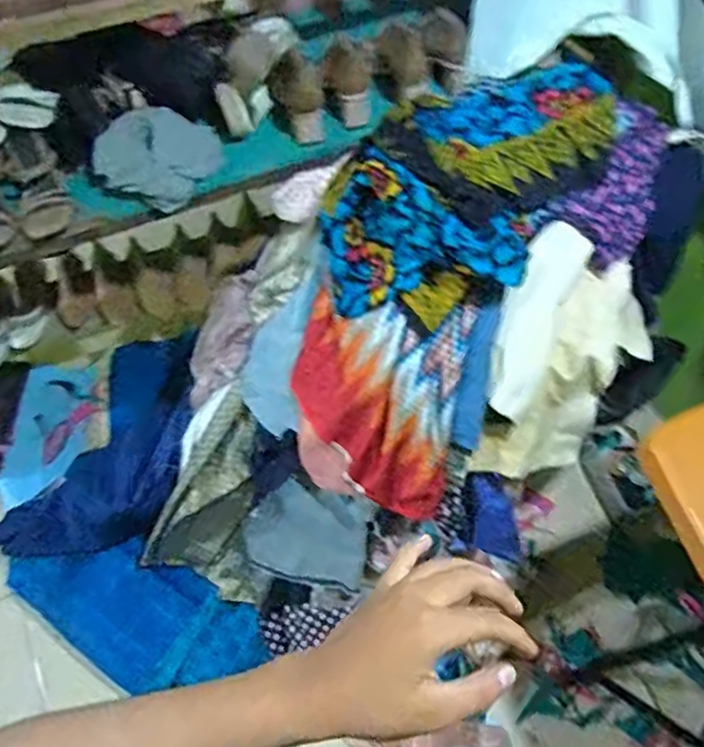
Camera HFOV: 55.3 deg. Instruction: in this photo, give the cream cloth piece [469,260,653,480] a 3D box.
[{"bbox_3d":[0.317,0.010,0.966,0.168,0.347,0.067,23,10,-29],"label":"cream cloth piece"}]

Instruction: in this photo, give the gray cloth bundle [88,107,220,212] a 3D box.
[{"bbox_3d":[-0.333,-0.371,1.141,0.182,0.061,0.177,0,85,0],"label":"gray cloth bundle"}]

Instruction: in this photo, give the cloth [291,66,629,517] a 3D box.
[{"bbox_3d":[0.107,-0.161,0.950,0.312,0.221,0.693,26,94,16],"label":"cloth"}]

